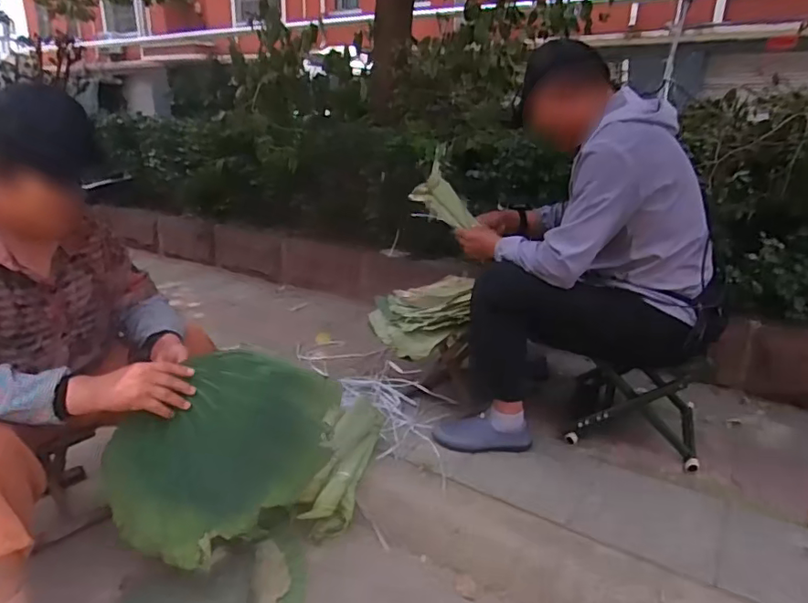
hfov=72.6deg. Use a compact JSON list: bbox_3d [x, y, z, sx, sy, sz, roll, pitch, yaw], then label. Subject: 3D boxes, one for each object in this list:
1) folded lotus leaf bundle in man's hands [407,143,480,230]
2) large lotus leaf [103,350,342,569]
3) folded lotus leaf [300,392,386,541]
[{"bbox_3d":[0.110,-0.342,1.603,0.062,0.194,0.233,-11,22,-32],"label":"folded lotus leaf bundle in man's hands"},{"bbox_3d":[-0.346,0.288,1.084,0.434,0.329,0.151,-8,20,-25],"label":"large lotus leaf"},{"bbox_3d":[-0.158,0.401,1.386,0.125,0.068,0.374,5,48,15],"label":"folded lotus leaf"}]

